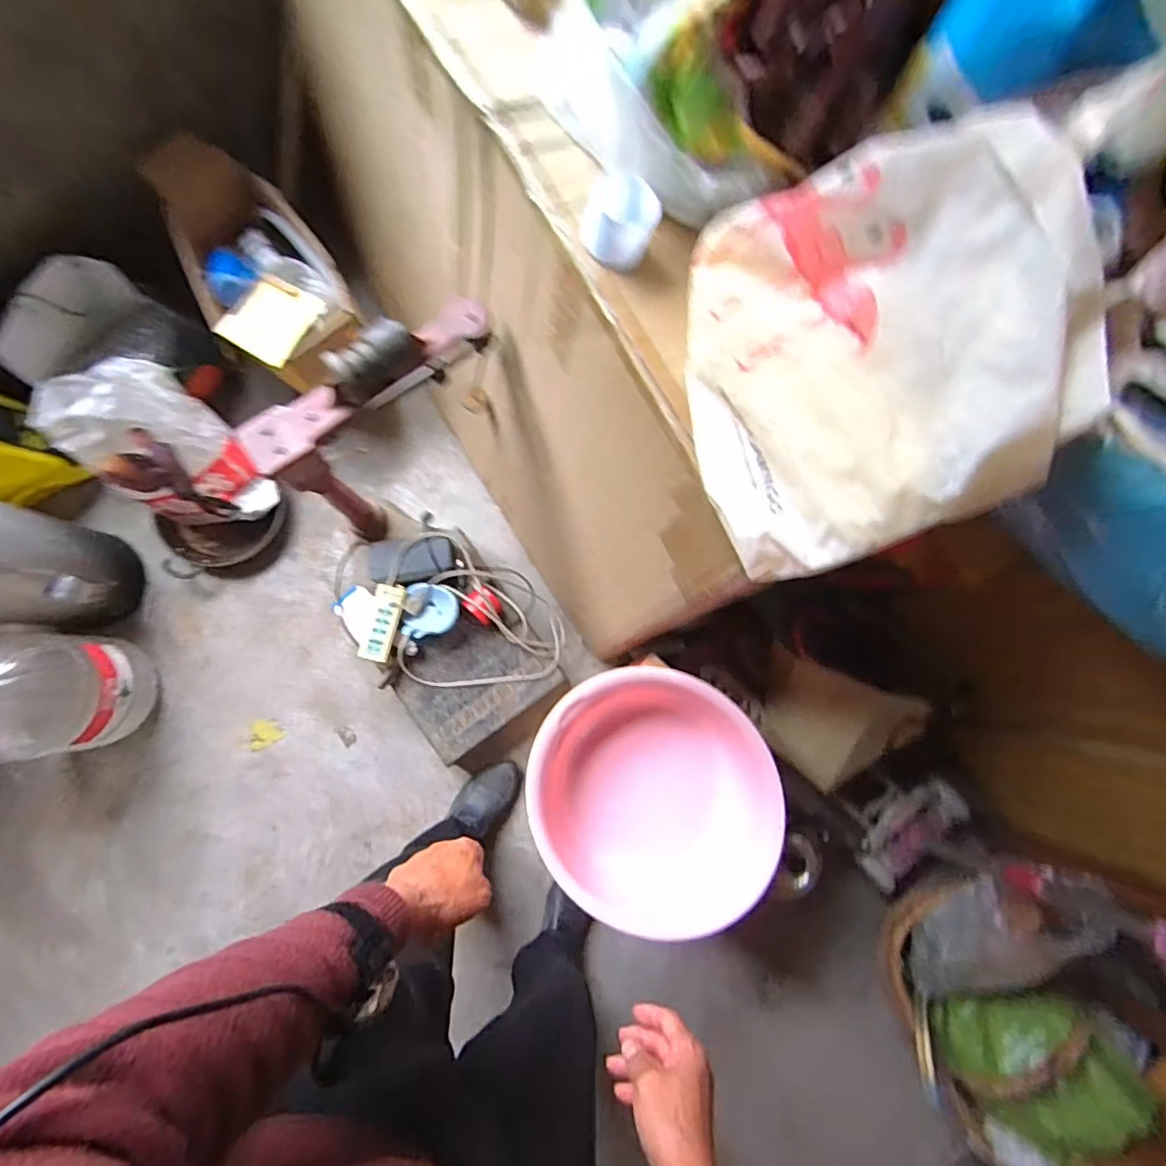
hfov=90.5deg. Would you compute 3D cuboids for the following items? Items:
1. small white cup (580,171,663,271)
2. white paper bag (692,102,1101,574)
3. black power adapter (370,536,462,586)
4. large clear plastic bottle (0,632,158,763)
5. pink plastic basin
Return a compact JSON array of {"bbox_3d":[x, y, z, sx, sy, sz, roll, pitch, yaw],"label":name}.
[{"bbox_3d":[0.039,-0.378,0.608,0.071,0.047,0.070,0,82,-2],"label":"small white cup"},{"bbox_3d":[0.239,-0.187,0.493,0.305,0.052,0.302,-15,94,29],"label":"white paper bag"},{"bbox_3d":[-0.339,-0.044,1.167,0.172,0.028,0.091,-8,83,-3],"label":"black power adapter"},{"bbox_3d":[-0.994,0.204,1.043,0.218,0.402,0.219,-5,83,-3],"label":"large clear plastic bottle"},{"bbox_3d":[0.108,0.332,0.901,0.366,0.119,0.390,0,82,-2],"label":"pink plastic basin"}]

